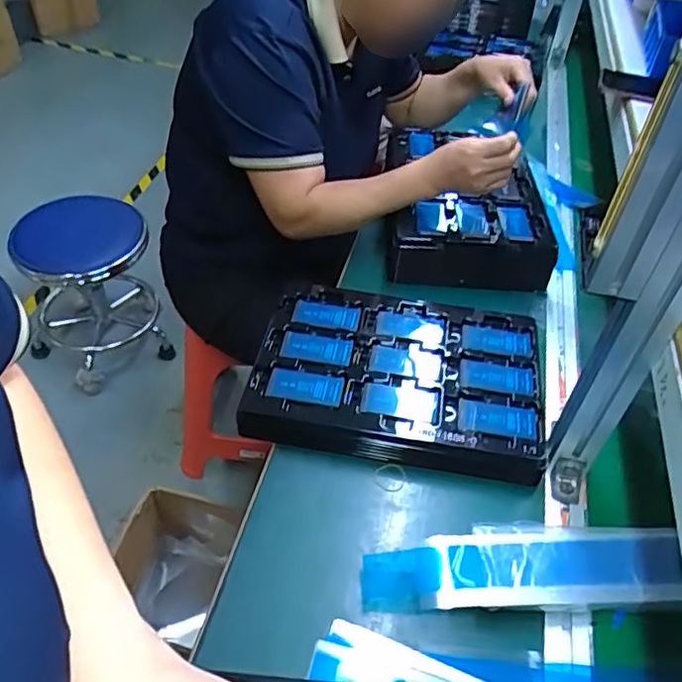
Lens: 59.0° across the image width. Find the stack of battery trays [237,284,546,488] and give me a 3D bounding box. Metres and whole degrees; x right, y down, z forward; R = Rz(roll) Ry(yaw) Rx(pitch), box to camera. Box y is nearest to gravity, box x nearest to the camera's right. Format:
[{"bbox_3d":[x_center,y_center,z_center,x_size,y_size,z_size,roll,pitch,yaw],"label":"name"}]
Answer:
[{"bbox_3d":[0.068,0.038,0.730,0.328,0.047,0.225,9,45,4],"label":"stack of battery trays"}]

